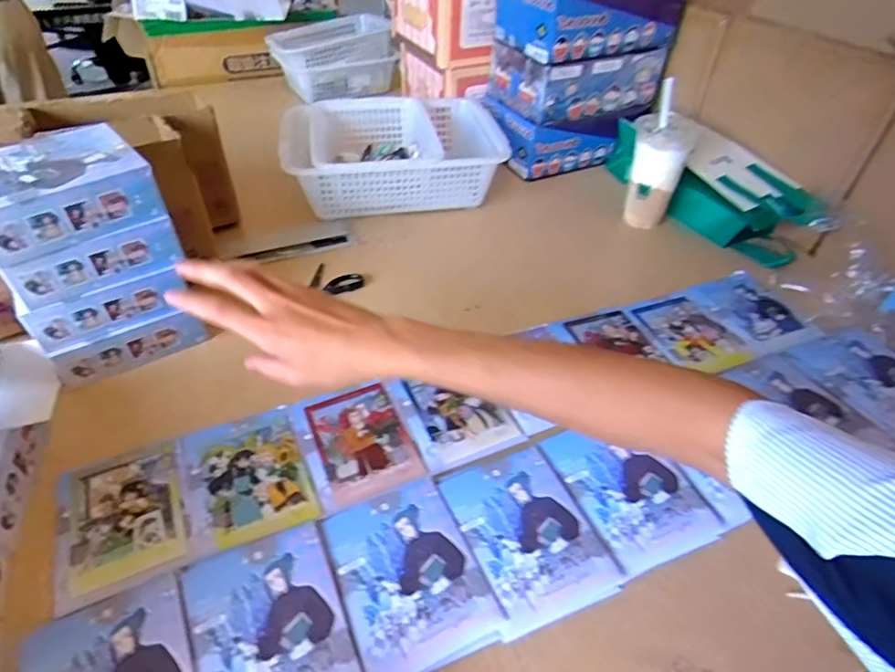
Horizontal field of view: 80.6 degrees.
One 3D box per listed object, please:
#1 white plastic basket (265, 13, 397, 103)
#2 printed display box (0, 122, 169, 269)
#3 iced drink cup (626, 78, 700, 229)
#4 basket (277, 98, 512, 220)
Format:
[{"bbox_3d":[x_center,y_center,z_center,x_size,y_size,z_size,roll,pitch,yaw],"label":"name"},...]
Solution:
[{"bbox_3d":[-0.254,-0.624,1.186,0.260,0.128,0.151,-10,44,-12],"label":"white plastic basket"},{"bbox_3d":[-0.377,-0.144,0.514,0.148,0.063,0.114,-29,51,-28],"label":"printed display box"},{"bbox_3d":[0.317,-0.263,0.796,0.086,0.187,0.074,18,46,17],"label":"iced drink cup"},{"bbox_3d":[-0.090,-0.308,0.893,0.336,0.101,0.272,-5,44,-6],"label":"basket"}]

